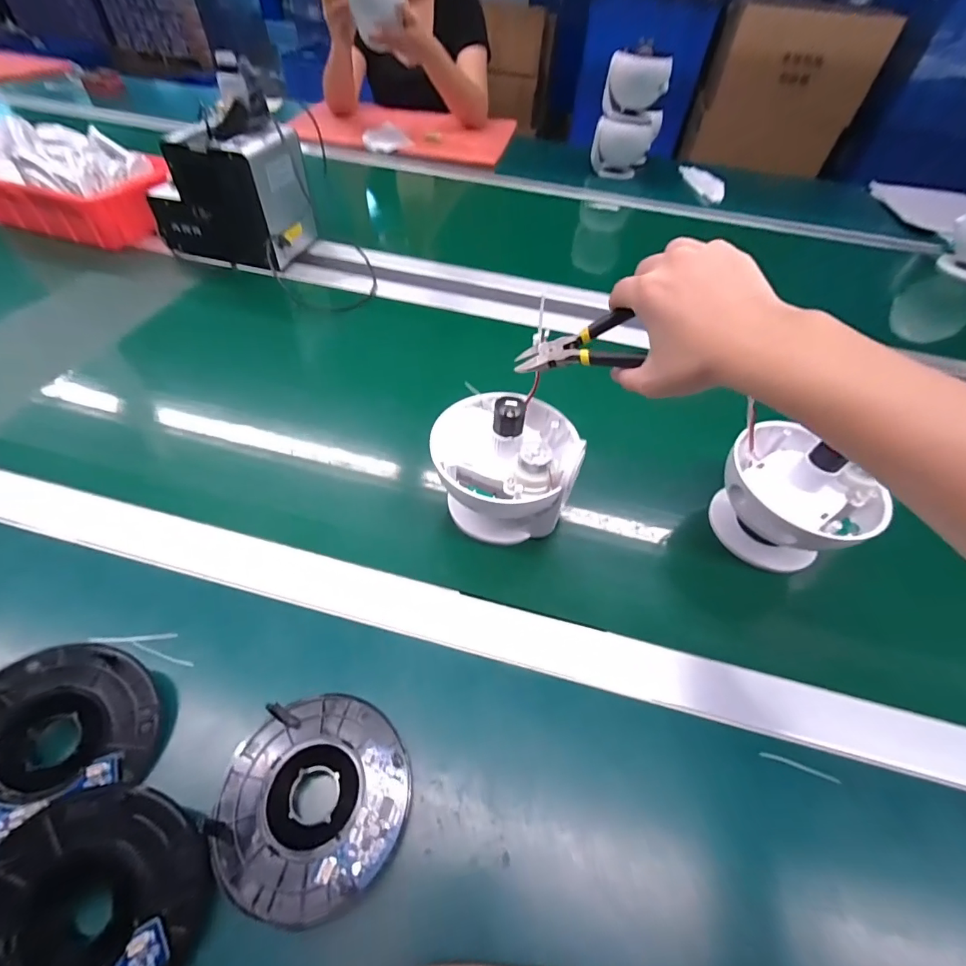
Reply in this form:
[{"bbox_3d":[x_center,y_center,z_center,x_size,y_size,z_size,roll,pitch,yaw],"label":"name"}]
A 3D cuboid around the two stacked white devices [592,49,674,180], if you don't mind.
[{"bbox_3d":[0.312,-0.774,0.965,0.128,0.208,0.092,14,50,5],"label":"two stacked white devices"}]

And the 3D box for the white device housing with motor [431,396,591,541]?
[{"bbox_3d":[0.020,-0.019,0.378,0.119,0.106,0.113,-4,51,-10],"label":"white device housing with motor"}]

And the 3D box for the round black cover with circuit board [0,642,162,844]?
[{"bbox_3d":[-0.245,0.140,0.255,0.098,0.021,0.086,-17,73,-32],"label":"round black cover with circuit board"}]

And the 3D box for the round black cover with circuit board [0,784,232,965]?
[{"bbox_3d":[-0.189,0.202,0.212,0.099,0.026,0.094,3,50,-4],"label":"round black cover with circuit board"}]

